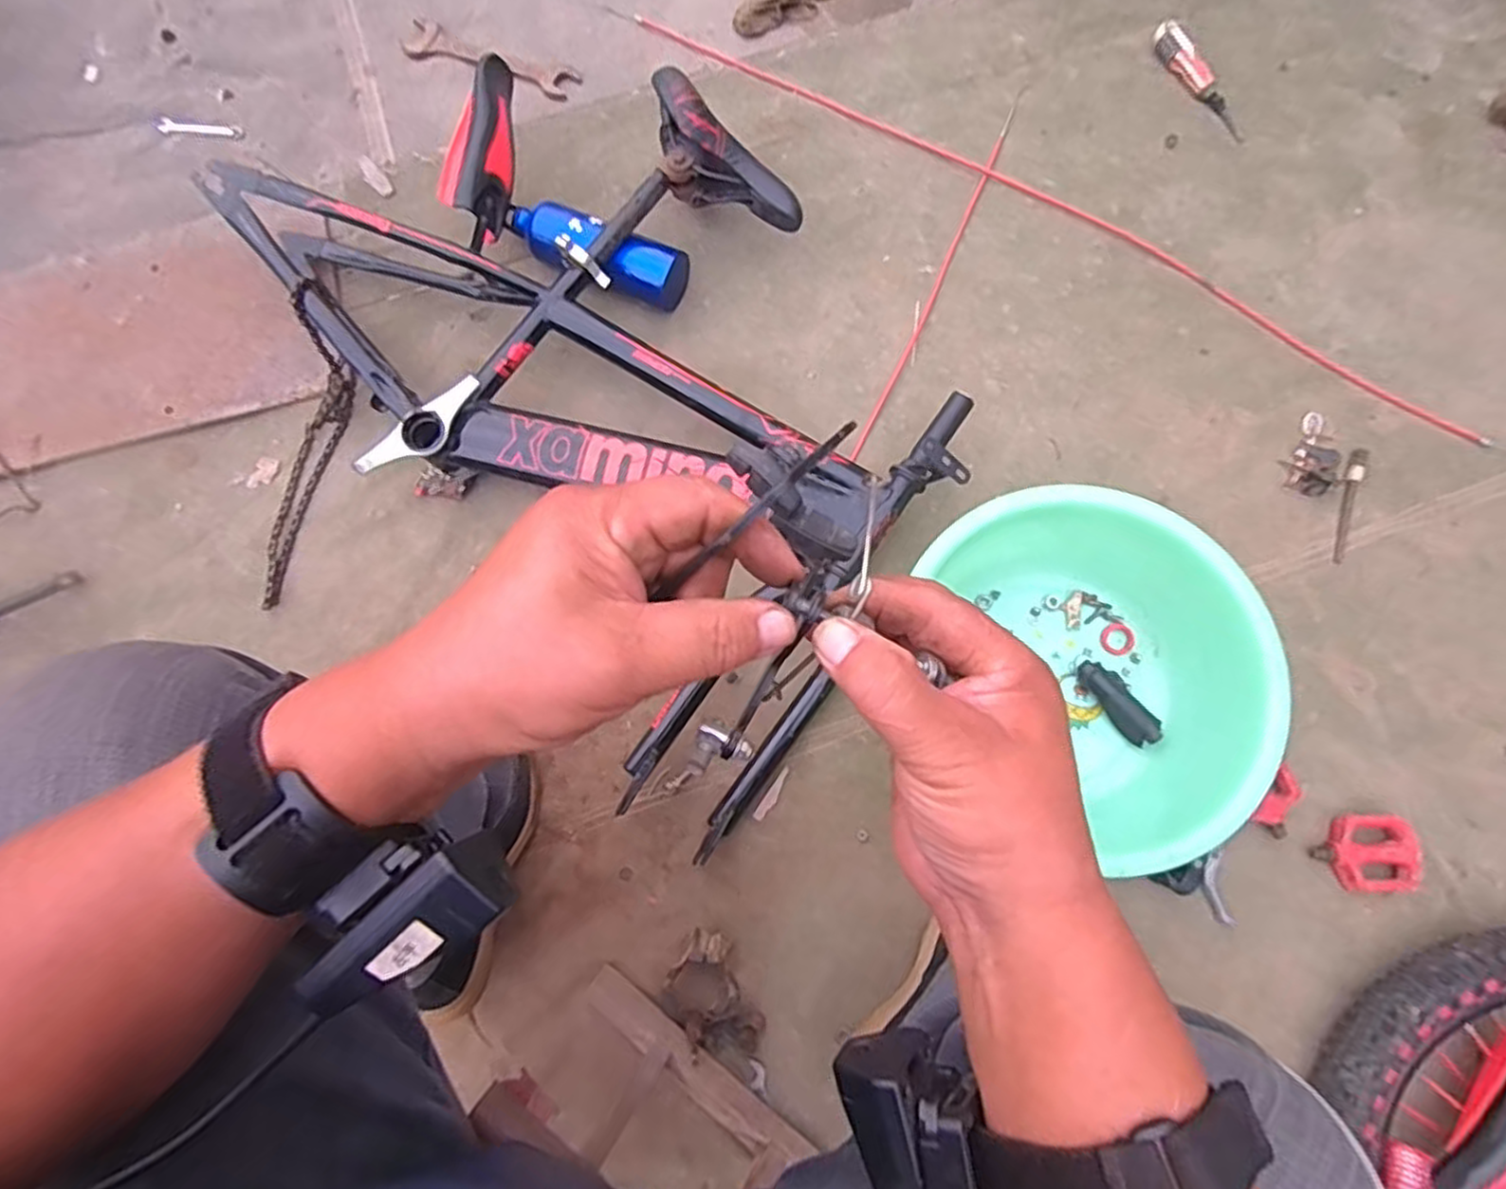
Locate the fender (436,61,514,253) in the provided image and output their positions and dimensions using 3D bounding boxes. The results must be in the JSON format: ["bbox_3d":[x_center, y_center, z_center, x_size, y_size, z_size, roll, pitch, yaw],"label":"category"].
[{"bbox_3d":[-0.317,-0.525,0.861,0.064,0.056,0.250,9,77,3],"label":"fender"}]

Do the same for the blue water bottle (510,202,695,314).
[{"bbox_3d":[-0.191,-0.414,0.862,0.220,0.089,0.085,26,81,5],"label":"blue water bottle"}]

